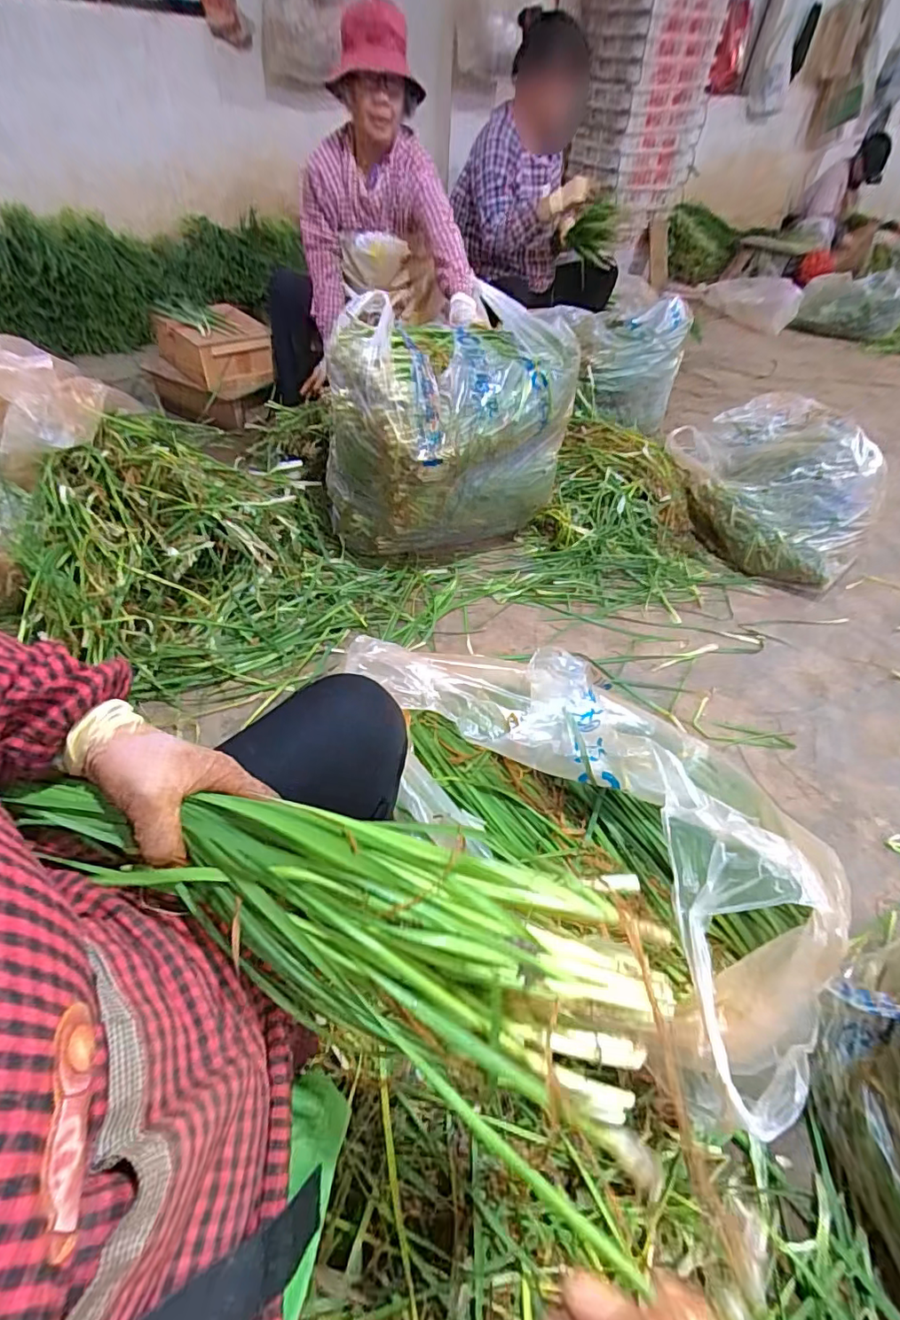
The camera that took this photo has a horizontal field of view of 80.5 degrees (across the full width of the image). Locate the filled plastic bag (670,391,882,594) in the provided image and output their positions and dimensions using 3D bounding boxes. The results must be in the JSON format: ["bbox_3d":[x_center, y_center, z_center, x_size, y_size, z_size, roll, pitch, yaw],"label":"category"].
[{"bbox_3d":[0.892,-0.519,1.517,0.528,0.280,0.619,23,49,16],"label":"filled plastic bag"}]

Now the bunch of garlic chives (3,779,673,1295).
[{"bbox_3d":[-0.077,0.160,0.328,0.401,0.062,0.148,18,46,8],"label":"bunch of garlic chives"}]

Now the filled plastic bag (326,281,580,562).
[{"bbox_3d":[-0.013,-0.497,1.237,0.463,0.499,0.335,-32,57,-32],"label":"filled plastic bag"}]

